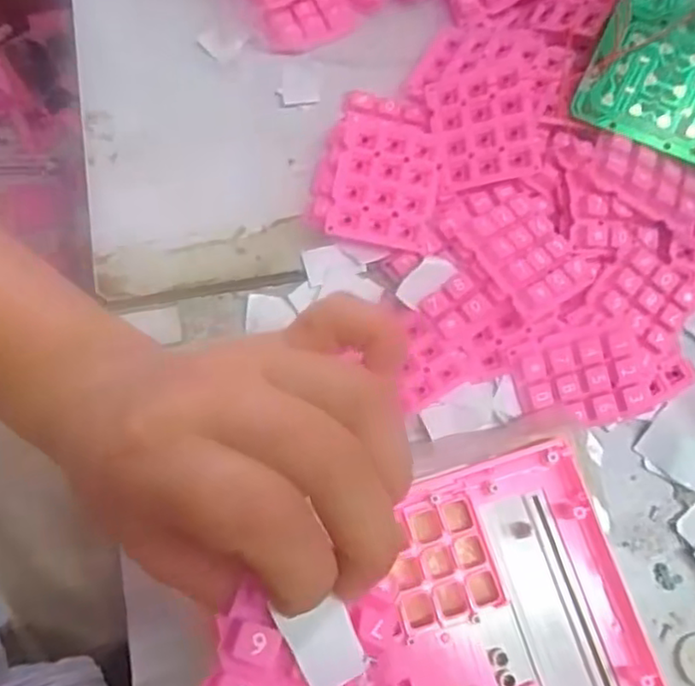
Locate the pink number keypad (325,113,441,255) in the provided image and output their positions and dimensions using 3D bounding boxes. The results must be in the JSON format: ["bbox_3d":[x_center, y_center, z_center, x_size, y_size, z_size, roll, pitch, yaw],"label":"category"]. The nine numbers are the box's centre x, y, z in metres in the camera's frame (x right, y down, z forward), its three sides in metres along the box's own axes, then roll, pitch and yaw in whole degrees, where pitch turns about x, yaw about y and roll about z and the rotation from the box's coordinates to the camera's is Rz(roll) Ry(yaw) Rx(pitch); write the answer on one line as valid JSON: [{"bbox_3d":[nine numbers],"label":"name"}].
[{"bbox_3d":[0.019,-0.081,0.341,0.050,0.008,0.064,11,85,3],"label":"pink number keypad"}]

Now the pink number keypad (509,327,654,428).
[{"bbox_3d":[0.112,0.019,0.324,0.059,0.009,0.048,-17,101,11],"label":"pink number keypad"}]

